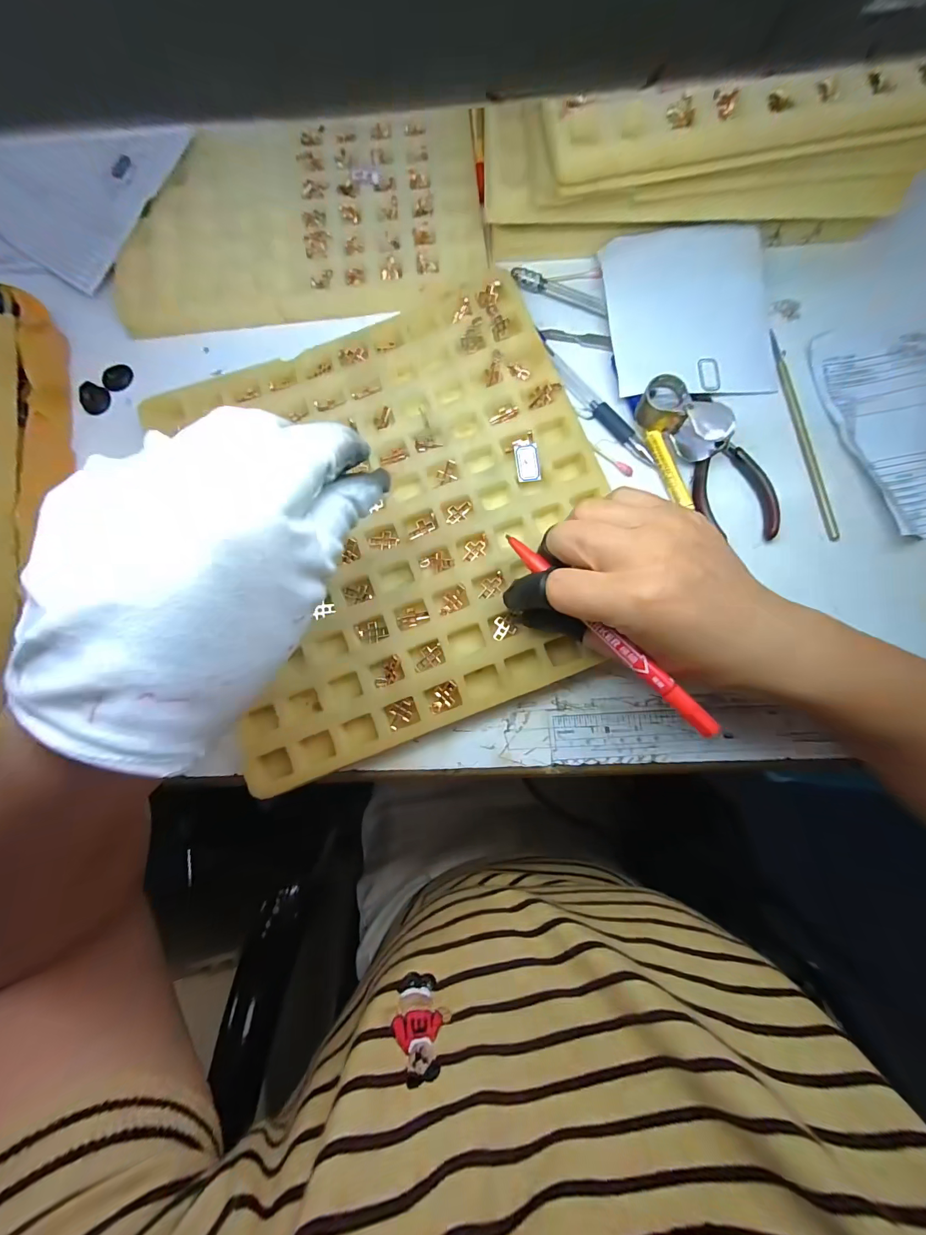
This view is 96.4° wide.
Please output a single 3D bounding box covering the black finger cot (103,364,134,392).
[{"bbox_3d":[-0.244,-0.170,0.293,0.021,0.004,0.016,-44,84,-6],"label":"black finger cot"}]

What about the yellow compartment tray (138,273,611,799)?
[{"bbox_3d":[-0.040,-0.064,0.257,0.249,0.018,0.255,-21,82,-3],"label":"yellow compartment tray"}]

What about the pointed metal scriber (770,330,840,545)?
[{"bbox_3d":[0.223,-0.122,0.269,0.007,0.006,0.148,-8,82,-1],"label":"pointed metal scriber"}]

